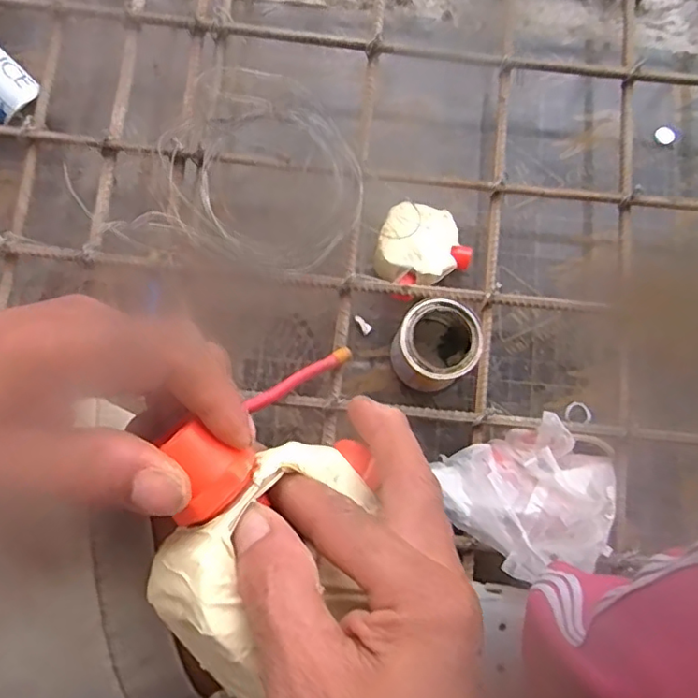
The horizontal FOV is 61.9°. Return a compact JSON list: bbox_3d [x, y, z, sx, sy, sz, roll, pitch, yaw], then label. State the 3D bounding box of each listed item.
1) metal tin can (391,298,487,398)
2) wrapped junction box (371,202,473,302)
[{"bbox_3d":[0.094,0.000,0.617,0.093,0.095,0.088,-37,82,-8],"label":"metal tin can"},{"bbox_3d":[0.073,-0.114,0.658,0.106,0.054,0.097,-31,81,-7],"label":"wrapped junction box"}]

